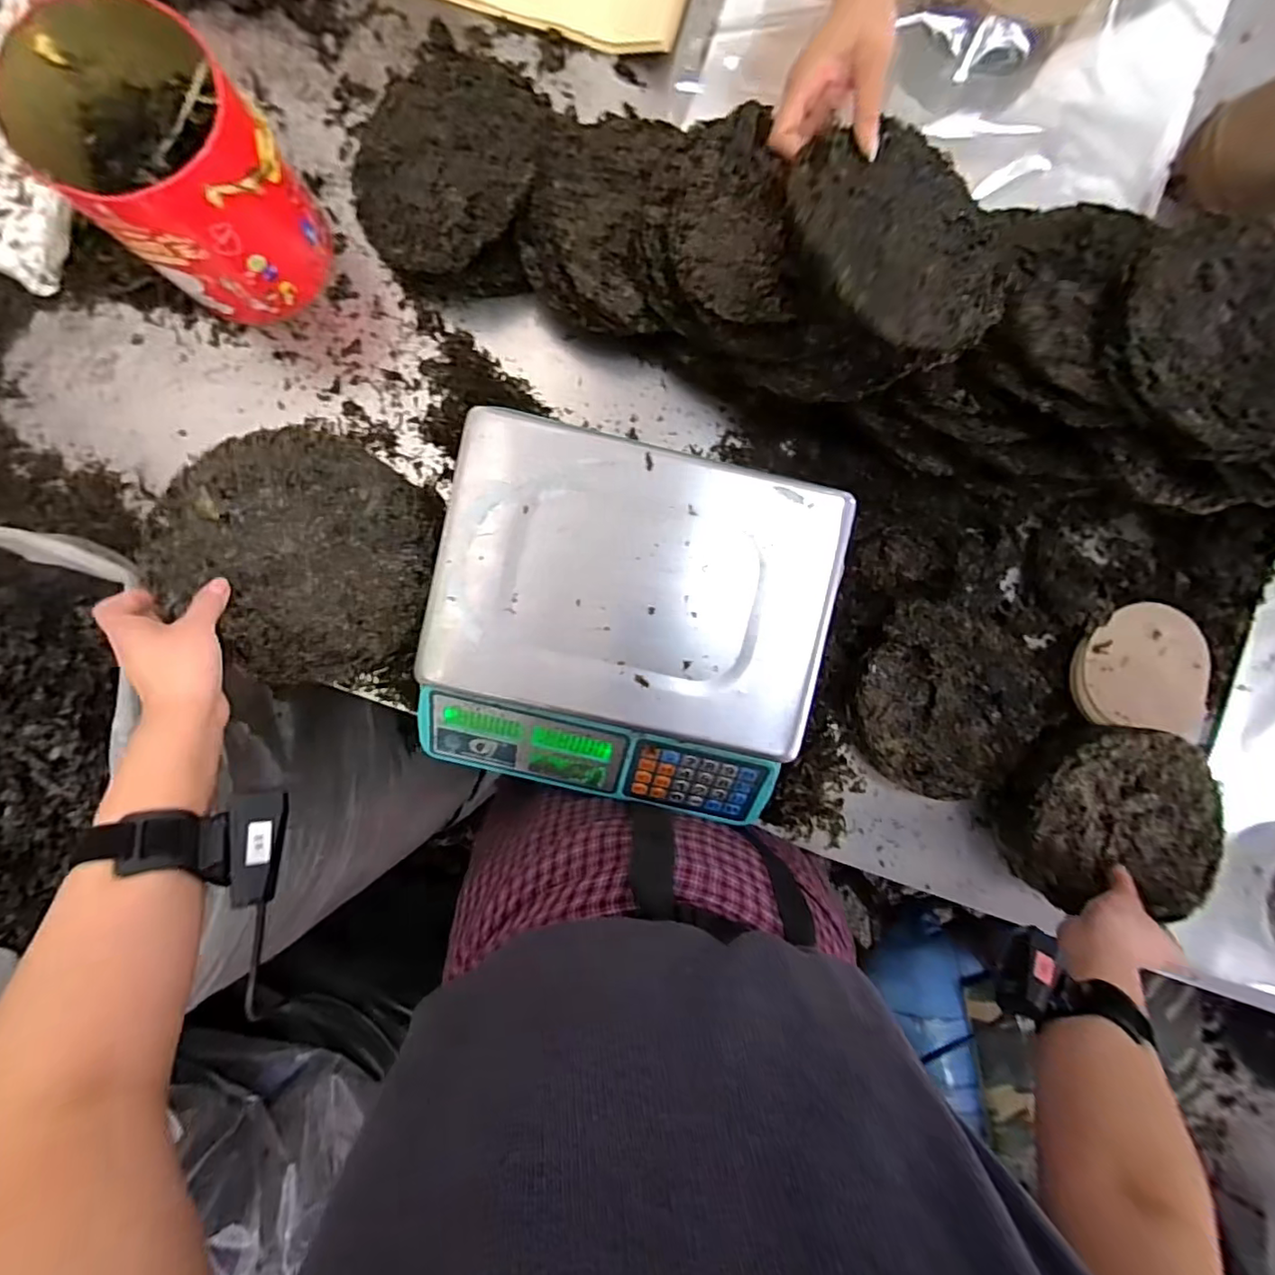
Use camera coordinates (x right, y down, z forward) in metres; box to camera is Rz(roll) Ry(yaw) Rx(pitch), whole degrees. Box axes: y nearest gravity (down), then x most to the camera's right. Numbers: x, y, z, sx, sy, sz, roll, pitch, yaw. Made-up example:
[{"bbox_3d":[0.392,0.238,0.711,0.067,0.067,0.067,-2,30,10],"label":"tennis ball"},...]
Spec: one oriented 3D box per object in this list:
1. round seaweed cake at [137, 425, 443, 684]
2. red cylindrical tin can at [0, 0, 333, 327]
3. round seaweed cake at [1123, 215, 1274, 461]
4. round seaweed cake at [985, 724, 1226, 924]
[{"bbox_3d":[-0.269,-0.068,0.478,0.198,0.012,0.191,0,90,-19],"label":"round seaweed cake"},{"bbox_3d":[-0.405,-0.414,0.537,0.167,0.175,0.153,0,91,-2],"label":"red cylindrical tin can"},{"bbox_3d":[0.471,-0.249,0.474,0.154,0.025,0.190,10,91,-2],"label":"round seaweed cake"},{"bbox_3d":[0.496,0.187,0.621,0.196,0.070,0.195,0,91,-2],"label":"round seaweed cake"}]

